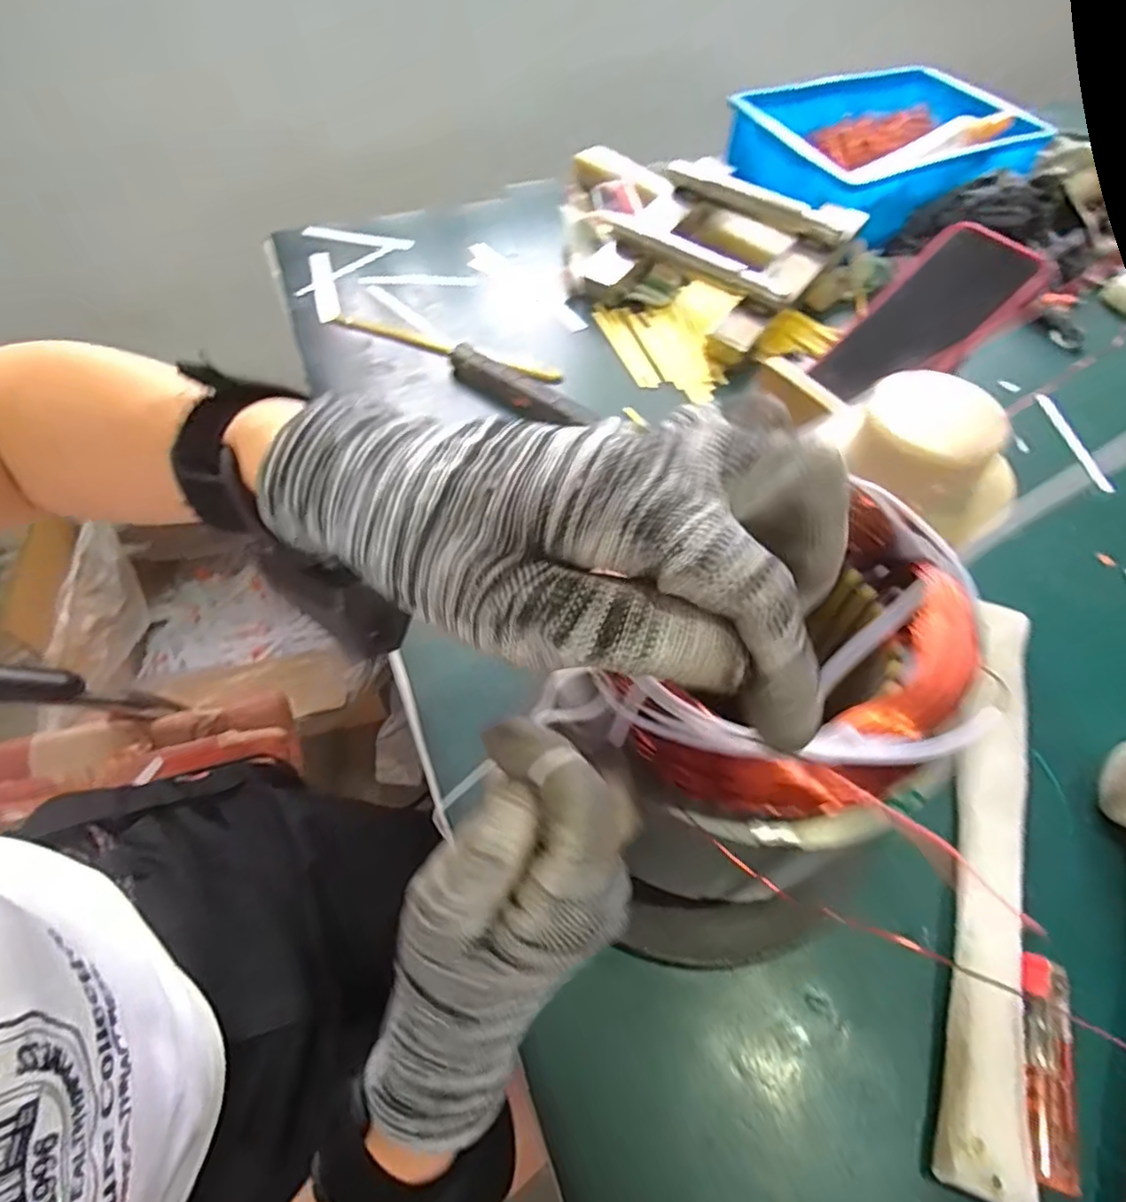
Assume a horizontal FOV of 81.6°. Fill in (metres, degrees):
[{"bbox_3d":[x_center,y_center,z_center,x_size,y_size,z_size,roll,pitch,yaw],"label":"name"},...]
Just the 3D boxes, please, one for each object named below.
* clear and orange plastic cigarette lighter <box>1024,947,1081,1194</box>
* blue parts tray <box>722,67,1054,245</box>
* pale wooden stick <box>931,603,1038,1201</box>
[{"bbox_3d":[0.217,0.207,0.290,0.020,0.014,0.086,13,57,7],"label":"clear and orange plastic cigarette lighter"},{"bbox_3d":[0.345,-0.493,0.698,0.293,0.055,0.231,-31,62,-20],"label":"blue parts tray"},{"bbox_3d":[0.220,0.125,0.338,0.033,0.021,0.293,17,57,10],"label":"pale wooden stick"}]

